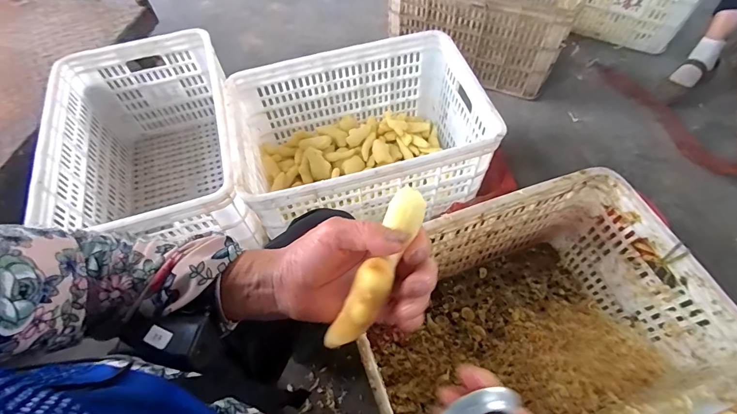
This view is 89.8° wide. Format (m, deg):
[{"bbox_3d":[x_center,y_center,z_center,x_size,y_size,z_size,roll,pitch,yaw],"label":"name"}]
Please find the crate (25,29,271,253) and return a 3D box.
[{"bbox_3d":[-0.480,-0.122,0.889,0.360,0.289,0.514,-16,60,-7],"label":"crate"}]

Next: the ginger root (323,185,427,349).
[{"bbox_3d":[0.006,0.046,0.262,0.028,0.025,0.128,26,85,17],"label":"ginger root"}]

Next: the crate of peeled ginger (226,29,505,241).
[{"bbox_3d":[-0.017,-0.153,0.884,0.521,0.269,0.375,-14,61,-6],"label":"crate of peeled ginger"}]

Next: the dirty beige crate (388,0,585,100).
[{"bbox_3d":[0.352,-0.618,1.135,0.506,0.268,0.356,24,64,15],"label":"dirty beige crate"}]

